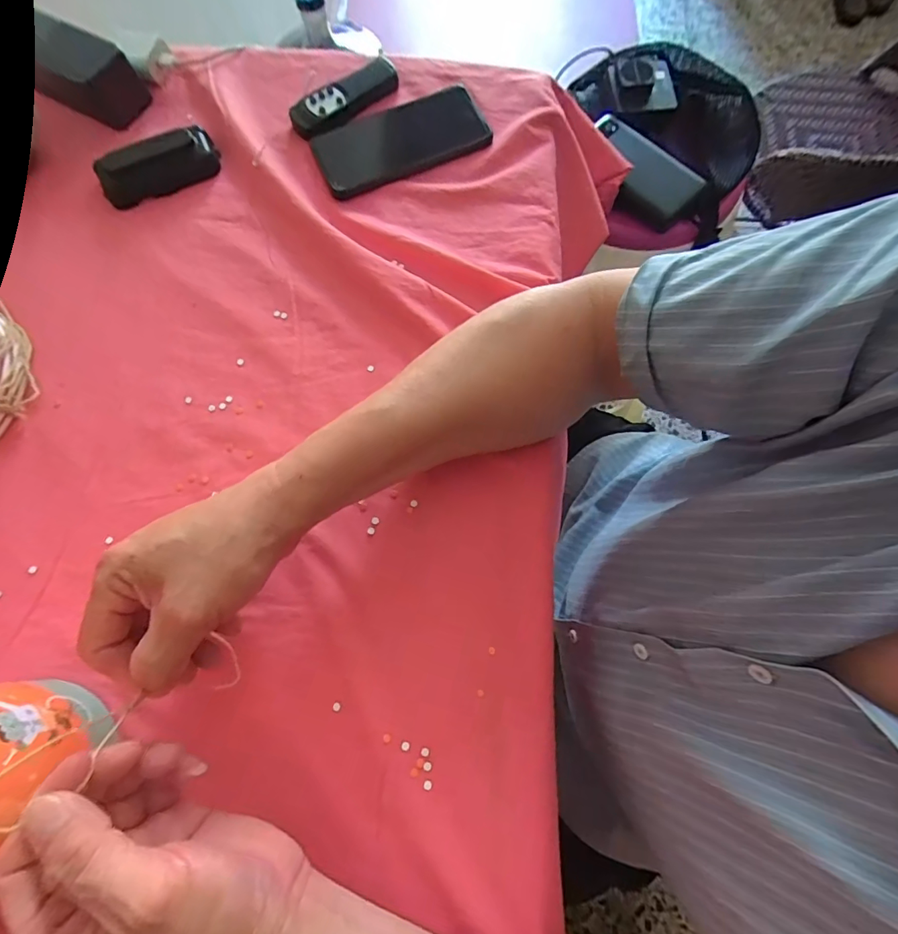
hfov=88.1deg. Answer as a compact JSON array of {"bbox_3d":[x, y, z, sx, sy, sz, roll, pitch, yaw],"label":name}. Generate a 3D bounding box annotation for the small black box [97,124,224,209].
[{"bbox_3d":[-0.271,-0.279,0.431,0.108,0.021,0.042,-26,76,-5],"label":"small black box"}]

